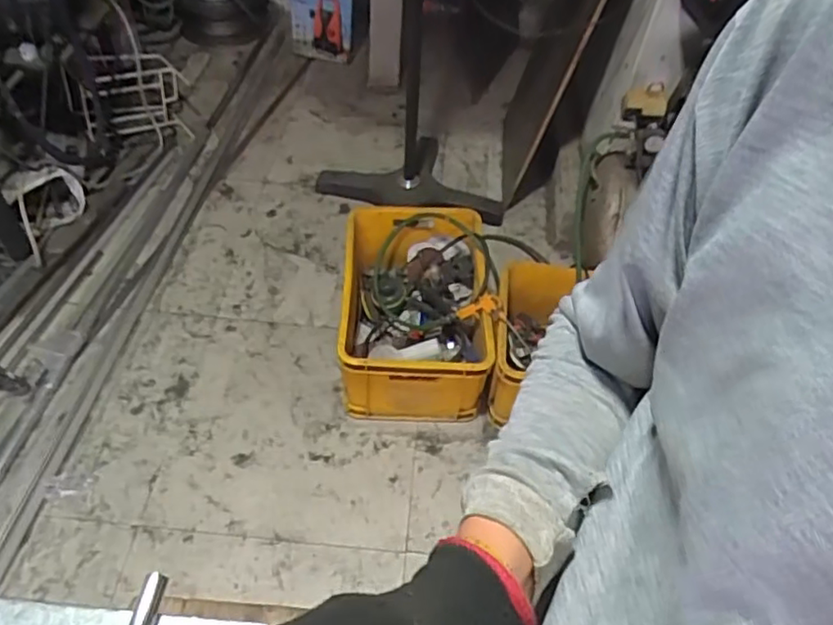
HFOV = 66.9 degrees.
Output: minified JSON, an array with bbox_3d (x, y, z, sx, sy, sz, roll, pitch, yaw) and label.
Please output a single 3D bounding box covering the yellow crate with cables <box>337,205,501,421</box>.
[{"bbox_3d":[-0.003,-0.005,1.650,0.356,0.272,0.500,1,52,-2],"label":"yellow crate with cables"}]

